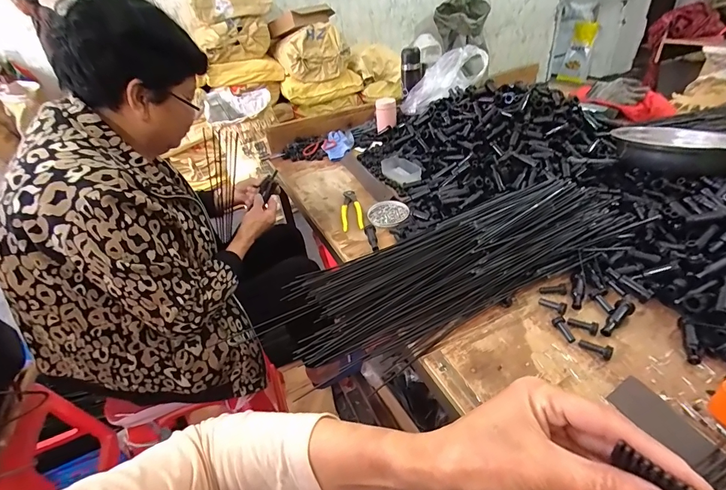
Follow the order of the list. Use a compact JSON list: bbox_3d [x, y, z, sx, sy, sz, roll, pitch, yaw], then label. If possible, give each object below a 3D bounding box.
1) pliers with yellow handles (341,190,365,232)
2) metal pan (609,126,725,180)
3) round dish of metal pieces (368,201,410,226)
[{"bbox_3d":[-0.028,-0.084,0.853,0.046,0.012,0.159,-8,37,-1],"label":"pliers with yellow handles"},{"bbox_3d":[0.621,-0.189,0.715,0.204,0.051,0.180,4,38,15],"label":"metal pan"},{"bbox_3d":[0.056,-0.071,0.817,0.091,0.012,0.085,-5,37,4],"label":"round dish of metal pieces"}]

